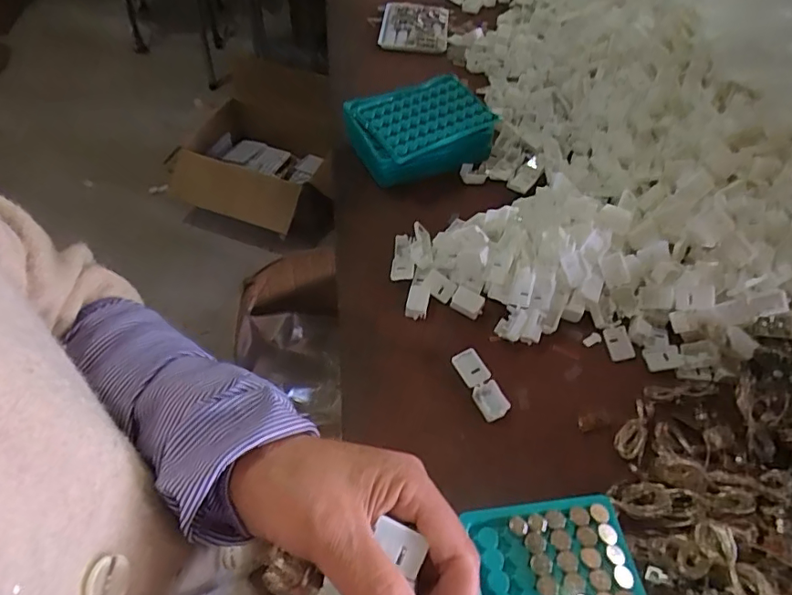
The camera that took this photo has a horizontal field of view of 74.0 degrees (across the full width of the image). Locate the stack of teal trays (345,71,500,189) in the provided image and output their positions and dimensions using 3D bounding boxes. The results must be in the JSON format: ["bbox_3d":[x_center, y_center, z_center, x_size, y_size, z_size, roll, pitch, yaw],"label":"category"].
[{"bbox_3d":[0.022,-0.172,0.540,0.126,0.053,0.099,-21,56,-19],"label":"stack of teal trays"}]

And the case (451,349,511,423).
[{"bbox_3d":[0.065,0.065,0.397,0.021,0.012,0.056,-21,56,-19],"label":"case"}]

